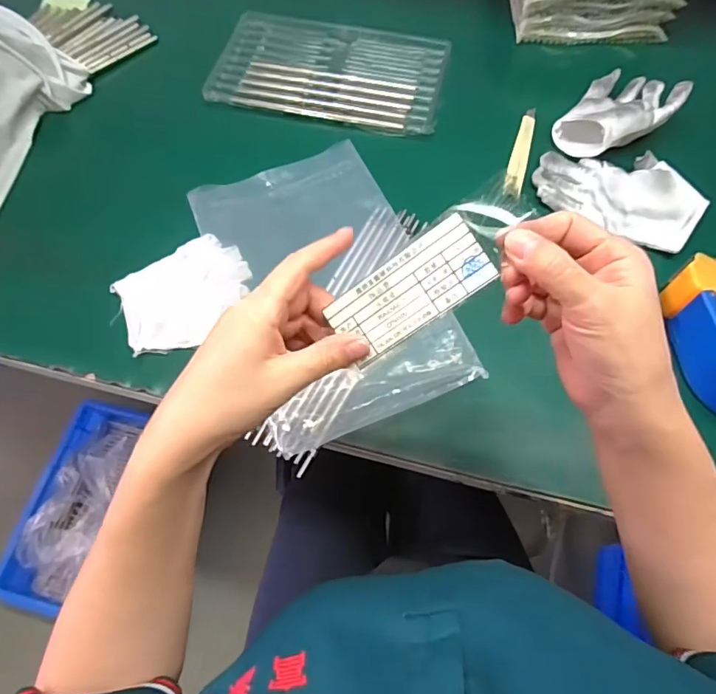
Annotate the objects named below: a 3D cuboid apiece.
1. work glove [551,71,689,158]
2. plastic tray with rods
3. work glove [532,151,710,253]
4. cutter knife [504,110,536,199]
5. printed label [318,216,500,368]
[{"bbox_3d":[0.289,-0.260,0.560,0.096,0.042,0.127,37,71,16],"label":"work glove"},{"bbox_3d":[-0.032,-0.345,0.630,0.277,0.014,0.164,14,66,7],"label":"plastic tray with rods"},{"bbox_3d":[0.272,-0.166,0.533,0.161,0.025,0.091,32,70,14],"label":"work glove"},{"bbox_3d":[0.184,-0.223,0.572,0.020,0.004,0.134,14,66,7],"label":"cutter knife"},{"bbox_3d":[0.028,-0.030,0.283,0.092,0.004,0.040,-34,88,20],"label":"printed label"}]

